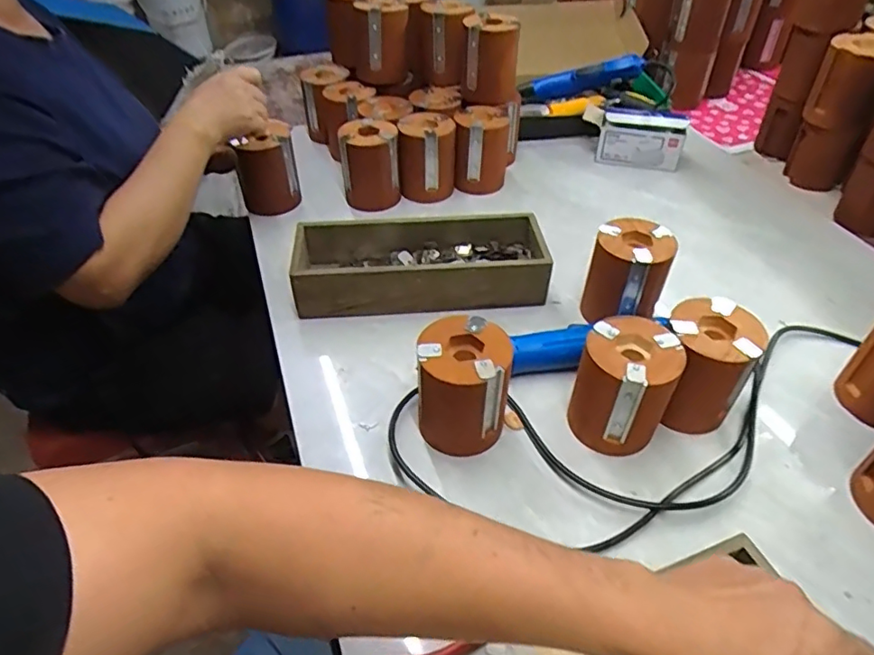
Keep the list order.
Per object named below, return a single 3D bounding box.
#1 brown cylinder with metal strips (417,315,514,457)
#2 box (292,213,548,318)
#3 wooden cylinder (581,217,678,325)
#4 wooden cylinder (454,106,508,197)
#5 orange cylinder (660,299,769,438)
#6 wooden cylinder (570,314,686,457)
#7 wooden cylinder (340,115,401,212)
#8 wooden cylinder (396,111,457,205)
[{"bbox_3d":[0.024,0.053,0.497,0.072,0.102,0.073,5,45,8],"label":"brown cylinder with metal strips"},{"bbox_3d":[-0.016,-0.073,0.657,0.278,0.063,0.118,-3,44,-1],"label":"box"},{"bbox_3d":[0.204,-0.052,0.611,0.076,0.106,0.077,16,47,19],"label":"wooden cylinder"},{"bbox_3d":[0.063,-0.247,0.803,0.073,0.102,0.065,-1,44,2],"label":"wooden cylinder"},{"bbox_3d":[0.244,0.037,0.518,0.077,0.104,0.078,-2,44,1],"label":"orange cylinder"},{"bbox_3d":[0.165,0.051,0.502,0.079,0.100,0.084,17,48,20],"label":"wooden cylinder"},{"bbox_3d":[-0.088,-0.221,0.779,0.073,0.107,0.067,-1,44,2],"label":"wooden cylinder"},{"bbox_3d":[-0.013,-0.236,0.793,0.076,0.100,0.072,-2,44,1],"label":"wooden cylinder"}]

